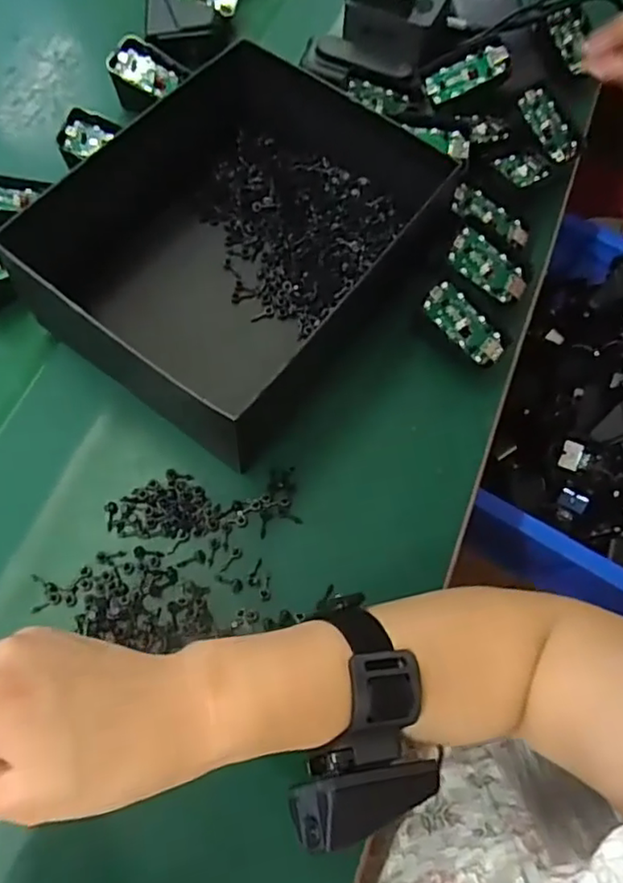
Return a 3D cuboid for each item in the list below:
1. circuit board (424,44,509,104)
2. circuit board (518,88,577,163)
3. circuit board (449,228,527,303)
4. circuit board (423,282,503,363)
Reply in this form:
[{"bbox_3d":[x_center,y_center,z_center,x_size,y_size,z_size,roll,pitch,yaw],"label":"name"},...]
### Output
[{"bbox_3d":[0.125,-0.298,0.495,0.064,0.007,0.032,-19,67,17],"label":"circuit board"},{"bbox_3d":[0.196,-0.260,0.504,0.033,0.004,0.065,-30,88,-14],"label":"circuit board"},{"bbox_3d":[0.130,-0.128,0.448,0.064,0.005,0.029,32,86,-16],"label":"circuit board"},{"bbox_3d":[0.108,-0.083,0.428,0.064,0.006,0.030,44,71,-5],"label":"circuit board"}]

